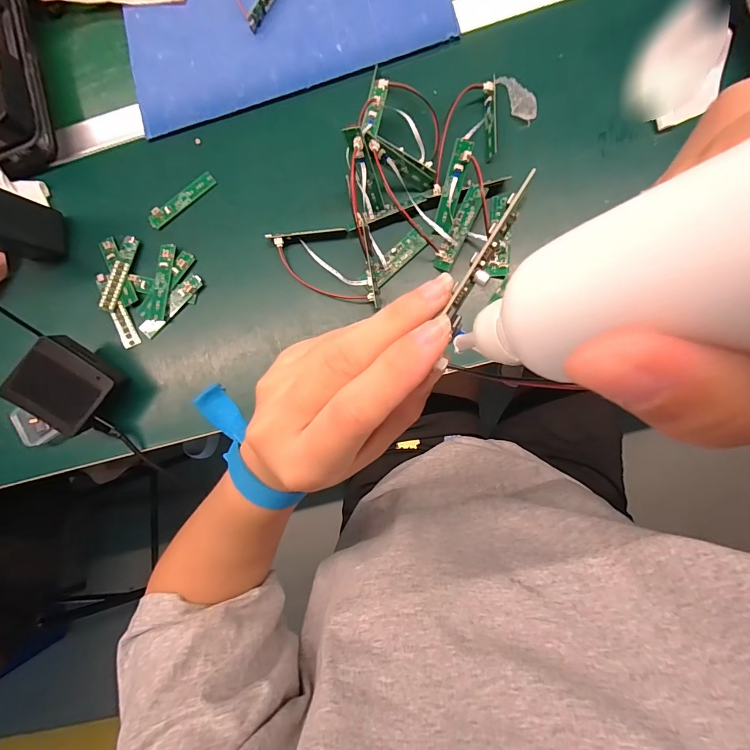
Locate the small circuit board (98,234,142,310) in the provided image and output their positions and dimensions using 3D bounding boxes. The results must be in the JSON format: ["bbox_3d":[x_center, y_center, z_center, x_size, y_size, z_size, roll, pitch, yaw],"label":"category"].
[{"bbox_3d":[-0.277,-0.110,0.409,0.018,0.011,0.084,14,88,5],"label":"small circuit board"}]

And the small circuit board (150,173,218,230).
[{"bbox_3d":[-0.213,-0.193,0.414,0.084,0.010,0.016,-37,84,2],"label":"small circuit board"}]

